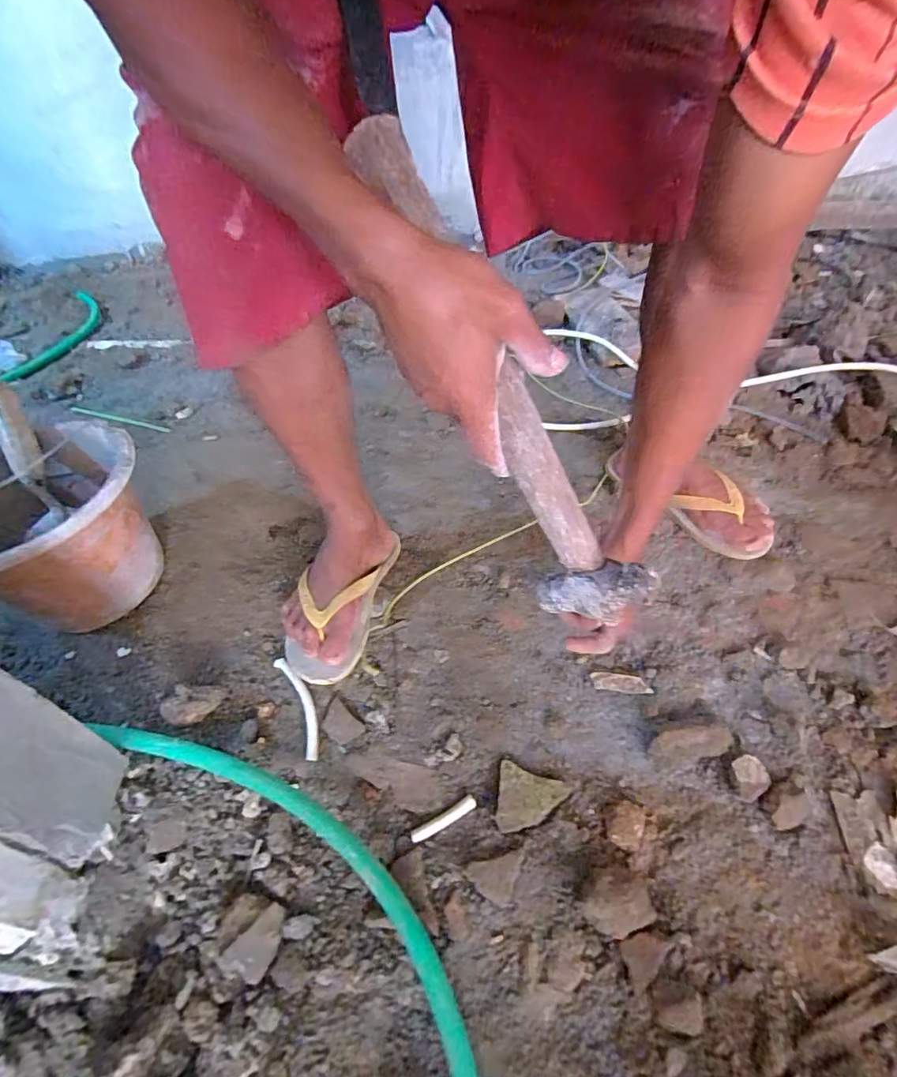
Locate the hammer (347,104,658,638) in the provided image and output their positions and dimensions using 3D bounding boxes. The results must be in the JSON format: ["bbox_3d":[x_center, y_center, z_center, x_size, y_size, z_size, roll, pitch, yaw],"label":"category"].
[{"bbox_3d":[0.026,-0.095,0.314,0.033,0.086,0.320,-29,96,-20],"label":"hammer"}]

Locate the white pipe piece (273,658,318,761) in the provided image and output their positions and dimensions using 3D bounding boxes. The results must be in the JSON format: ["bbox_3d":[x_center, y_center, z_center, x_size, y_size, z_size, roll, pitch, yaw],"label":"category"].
[{"bbox_3d":[-0.164,0.179,0.559,0.026,0.009,0.127,-35,57,-1],"label":"white pipe piece"}]

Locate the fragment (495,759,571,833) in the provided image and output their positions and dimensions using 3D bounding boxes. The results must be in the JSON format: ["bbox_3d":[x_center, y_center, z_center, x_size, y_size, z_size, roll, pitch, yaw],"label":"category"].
[{"bbox_3d":[0.080,0.253,0.493,0.063,0.009,0.061,3,47,12],"label":"fragment"}]

